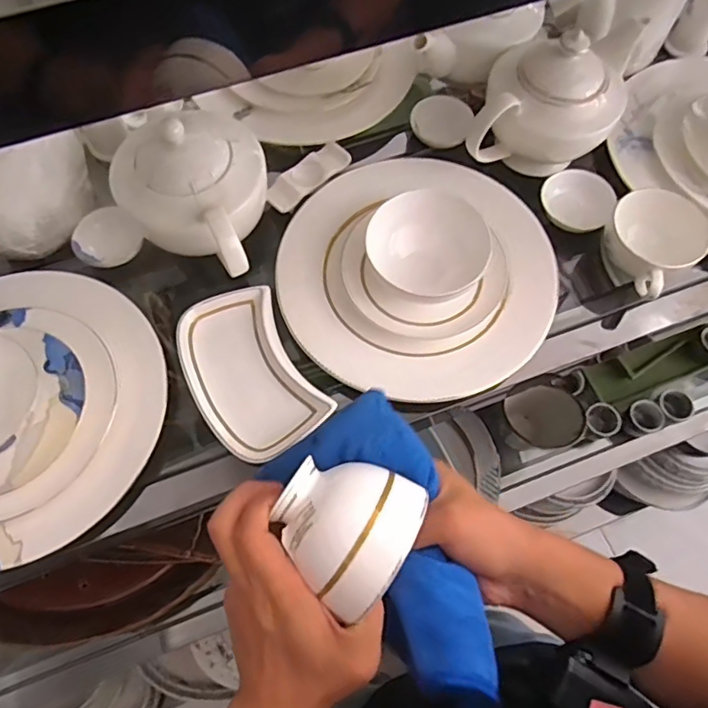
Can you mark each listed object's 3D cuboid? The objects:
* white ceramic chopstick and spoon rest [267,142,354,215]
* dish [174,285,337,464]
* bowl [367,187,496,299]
[{"bbox_3d":[-0.048,-0.188,0.565,0.101,0.012,0.037,-42,74,-15],"label":"white ceramic chopstick and spoon rest"},{"bbox_3d":[-0.094,0.015,0.485,0.103,0.016,0.159,-28,71,-11],"label":"dish"},{"bbox_3d":[0.059,-0.093,0.483,0.098,0.046,0.094,-7,68,-3],"label":"bowl"}]

